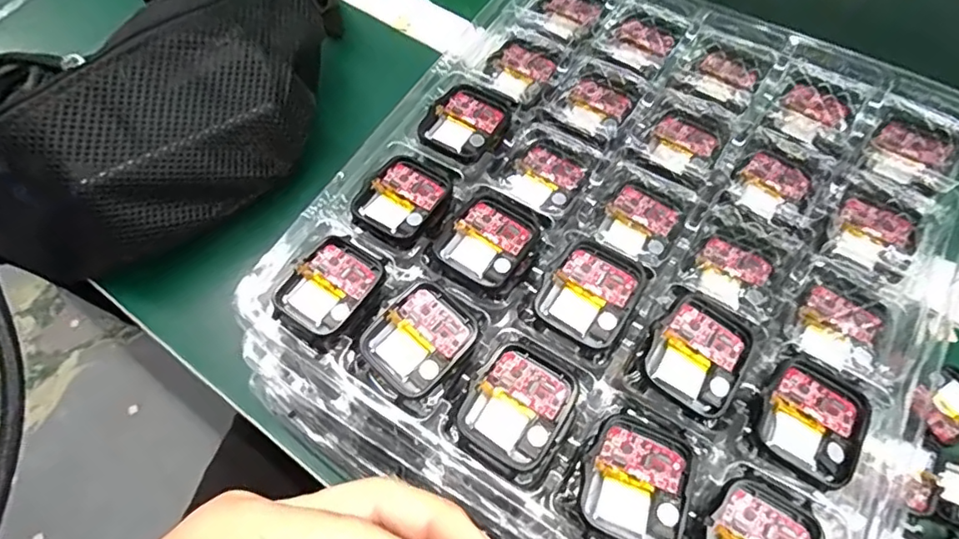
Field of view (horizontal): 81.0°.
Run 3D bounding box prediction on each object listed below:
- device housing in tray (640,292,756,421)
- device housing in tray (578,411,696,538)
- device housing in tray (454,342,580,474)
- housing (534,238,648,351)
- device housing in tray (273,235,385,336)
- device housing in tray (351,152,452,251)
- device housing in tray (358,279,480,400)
[{"bbox_3d":[0.089,0.032,0.225,0.038,0.009,0.042,34,67,16],"label":"device housing in tray"},{"bbox_3d":[0.058,0.077,0.205,0.037,0.005,0.043,19,64,10],"label":"device housing in tray"},{"bbox_3d":[0.016,0.052,0.219,0.037,0.005,0.043,34,68,16],"label":"device housing in tray"},{"bbox_3d":[0.048,0.010,0.240,0.037,0.009,0.042,33,67,16],"label":"housing"},{"bbox_3d":[-0.066,0.007,0.250,0.036,0.005,0.042,36,68,17],"label":"device housing in tray"},{"bbox_3d":[-0.036,-0.034,0.271,0.039,0.004,0.047,30,66,15],"label":"device housing in tray"},{"bbox_3d":[-0.024,0.028,0.233,0.036,0.007,0.043,40,69,19],"label":"device housing in tray"}]

